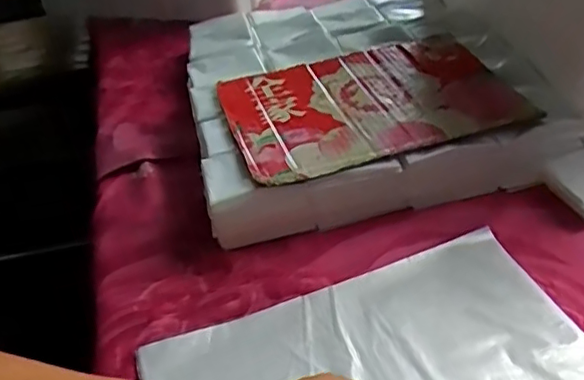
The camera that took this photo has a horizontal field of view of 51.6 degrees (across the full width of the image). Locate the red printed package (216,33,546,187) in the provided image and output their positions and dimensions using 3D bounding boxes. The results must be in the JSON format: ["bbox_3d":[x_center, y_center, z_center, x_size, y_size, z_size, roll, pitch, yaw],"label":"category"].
[{"bbox_3d":[0.076,-0.089,0.595,0.275,0.014,0.187,-13,46,-16],"label":"red printed package"}]

